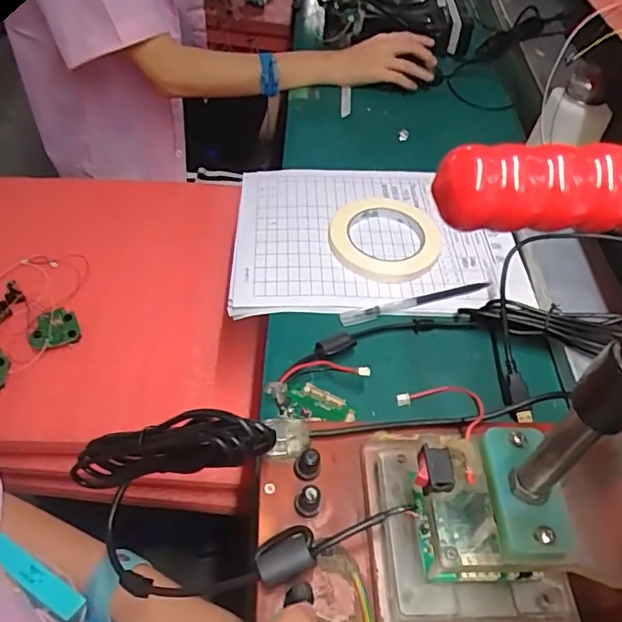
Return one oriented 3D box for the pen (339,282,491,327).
[{"bbox_3d":[0.101,-0.009,0.538,0.153,0.010,0.014,-13,53,-15],"label":"pen"}]

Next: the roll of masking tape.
[{"bbox_3d":[0.077,-0.077,0.573,0.111,0.020,0.108,2,50,-3],"label":"roll of masking tape"}]

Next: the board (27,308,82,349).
[{"bbox_3d":[-0.306,0.023,0.662,0.056,0.006,0.047,-23,68,-11],"label":"board"}]

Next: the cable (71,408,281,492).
[{"bbox_3d":[-0.095,0.087,0.349,0.159,0.036,0.023,-19,43,30],"label":"cable"}]

